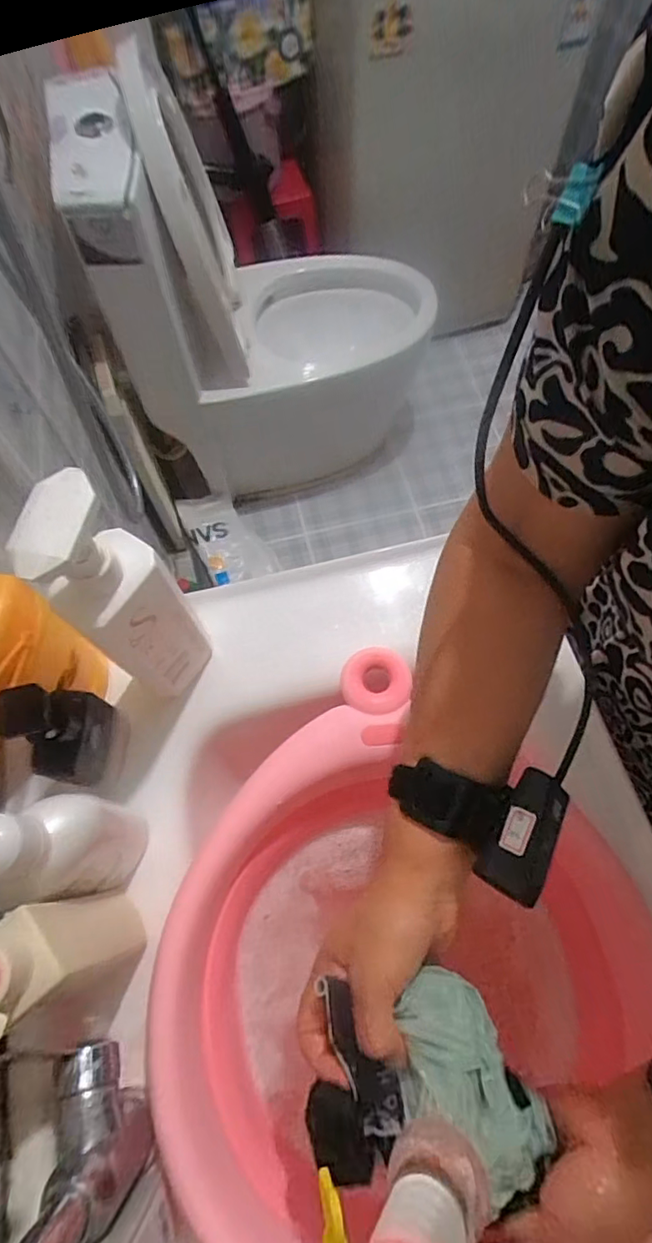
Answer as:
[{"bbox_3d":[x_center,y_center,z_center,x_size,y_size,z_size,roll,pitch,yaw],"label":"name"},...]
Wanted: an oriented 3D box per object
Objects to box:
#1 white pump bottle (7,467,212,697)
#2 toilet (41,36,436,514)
[{"bbox_3d":[-0.139,-0.008,0.402,0.044,0.238,0.071,31,69,14],"label":"white pump bottle"},{"bbox_3d":[-0.140,-0.687,1.268,0.672,0.826,0.454,-25,67,-11],"label":"toilet"}]

